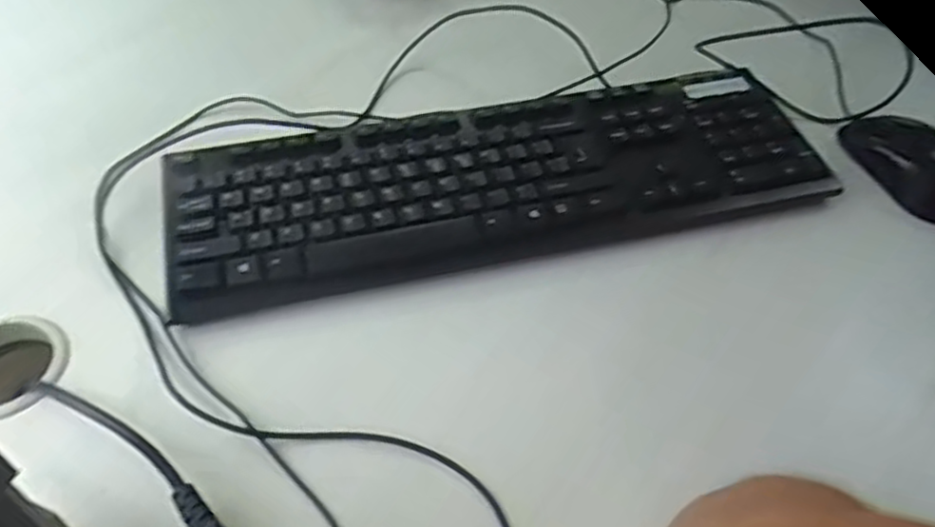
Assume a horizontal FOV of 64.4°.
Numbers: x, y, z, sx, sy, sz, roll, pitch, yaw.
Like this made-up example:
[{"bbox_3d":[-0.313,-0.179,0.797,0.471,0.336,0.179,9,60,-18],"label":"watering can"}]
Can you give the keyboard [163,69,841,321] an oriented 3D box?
[{"bbox_3d":[0.025,-0.063,0.510,0.442,0.028,0.140,-11,51,-12],"label":"keyboard"}]

